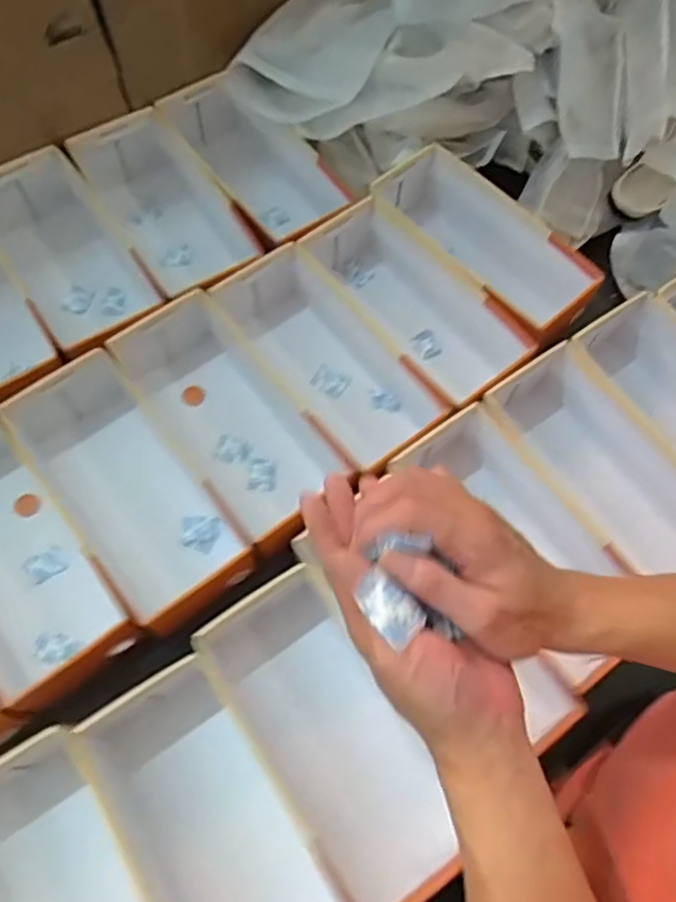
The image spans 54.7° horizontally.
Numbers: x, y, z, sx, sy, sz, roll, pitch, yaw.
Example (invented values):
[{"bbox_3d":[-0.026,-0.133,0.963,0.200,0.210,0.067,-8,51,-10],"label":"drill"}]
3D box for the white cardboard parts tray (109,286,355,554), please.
[{"bbox_3d":[-0.116,-0.038,0.712,0.138,0.083,0.291,-35,74,-16],"label":"white cardboard parts tray"}]

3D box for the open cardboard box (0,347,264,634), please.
[{"bbox_3d":[-0.215,0.038,0.676,0.137,0.087,0.298,-34,74,-16],"label":"open cardboard box"}]

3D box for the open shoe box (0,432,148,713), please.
[{"bbox_3d":[-0.324,0.104,0.641,0.137,0.090,0.295,-36,74,-16],"label":"open shoe box"}]

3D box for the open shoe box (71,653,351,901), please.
[{"bbox_3d":[-0.099,0.333,0.555,0.138,0.089,0.286,-30,73,-14],"label":"open shoe box"}]

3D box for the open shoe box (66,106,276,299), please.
[{"bbox_3d":[-0.205,-0.295,0.810,0.150,0.084,0.284,-30,73,-14],"label":"open shoe box"}]

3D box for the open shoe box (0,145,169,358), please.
[{"bbox_3d":[-0.317,-0.229,0.786,0.136,0.076,0.286,-33,73,-15],"label":"open shoe box"}]

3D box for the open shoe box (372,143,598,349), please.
[{"bbox_3d":[0.170,-0.235,0.814,0.280,0.120,0.140,42,72,13],"label":"open shoe box"}]

